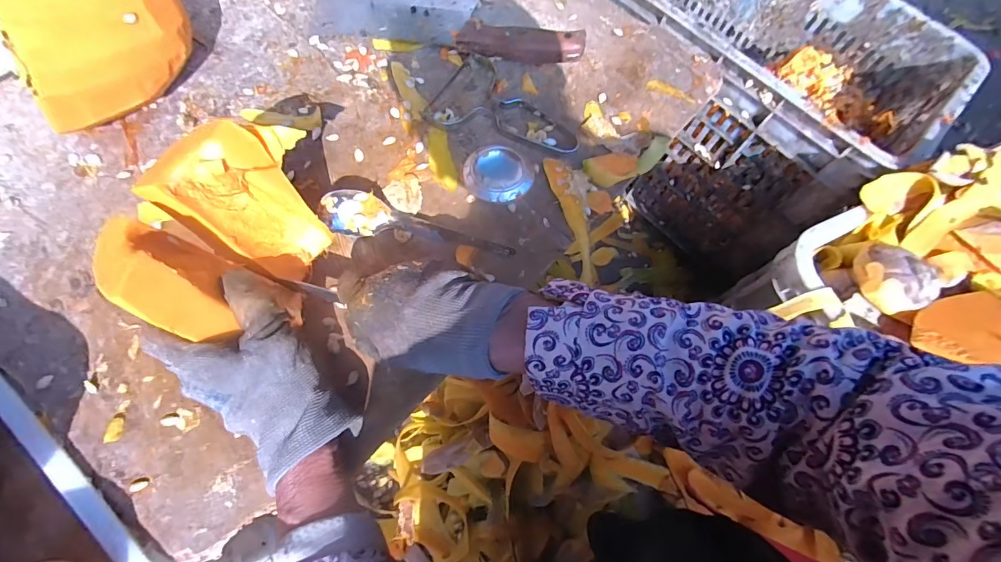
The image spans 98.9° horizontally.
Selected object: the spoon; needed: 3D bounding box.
[{"bbox_3d":[-0.067,-0.050,0.360,0.156,0.028,0.030,7,70,2],"label":"spoon"}]

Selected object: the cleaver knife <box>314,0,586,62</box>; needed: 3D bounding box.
[{"bbox_3d":[-0.057,-0.280,0.444,0.287,0.029,0.089,12,70,3],"label":"cleaver knife"}]

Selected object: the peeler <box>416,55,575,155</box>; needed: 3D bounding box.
[{"bbox_3d":[0.009,-0.175,0.419,0.148,0.006,0.089,16,71,5],"label":"peeler"}]

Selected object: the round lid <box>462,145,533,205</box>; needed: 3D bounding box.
[{"bbox_3d":[-0.003,-0.097,0.390,0.058,0.009,0.060,0,70,-1],"label":"round lid"}]

